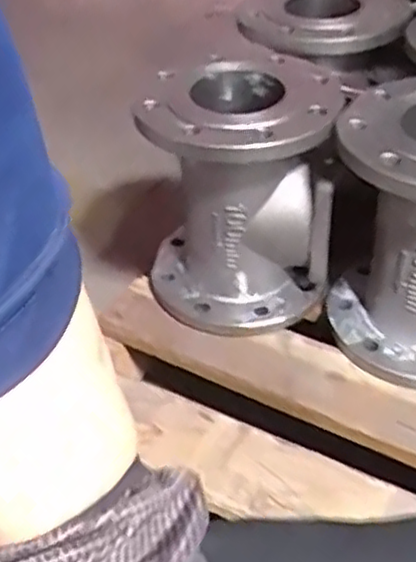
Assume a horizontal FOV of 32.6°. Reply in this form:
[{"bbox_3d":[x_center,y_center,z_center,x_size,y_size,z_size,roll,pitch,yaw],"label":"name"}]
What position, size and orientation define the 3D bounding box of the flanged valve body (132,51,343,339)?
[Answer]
[{"bbox_3d":[0.033,-0.094,0.779,0.203,0.247,0.209,-1,41,5],"label":"flanged valve body"}]

